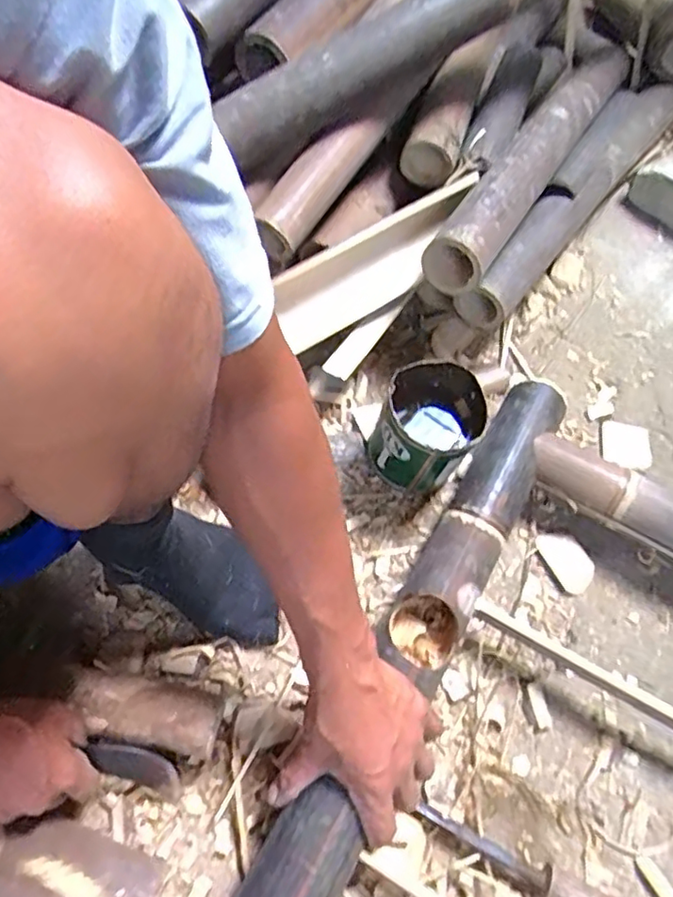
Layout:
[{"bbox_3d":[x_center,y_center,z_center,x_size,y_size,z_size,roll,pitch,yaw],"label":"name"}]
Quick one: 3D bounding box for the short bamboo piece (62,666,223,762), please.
[{"bbox_3d":[-0.166,0.233,0.531,0.130,0.054,0.049,12,63,2],"label":"short bamboo piece"}]

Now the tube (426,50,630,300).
[{"bbox_3d":[0.255,-0.372,0.751,0.077,0.083,0.525,32,65,12],"label":"tube"}]

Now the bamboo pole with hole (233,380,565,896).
[{"bbox_3d":[-0.146,0.492,0.352,0.067,0.081,1.263,28,64,11],"label":"bamboo pole with hole"}]

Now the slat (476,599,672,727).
[{"bbox_3d":[0.324,0.253,0.527,0.436,0.018,0.015,30,65,11],"label":"slat"}]

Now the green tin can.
[{"bbox_3d":[0.091,-0.014,0.642,0.101,0.131,0.104,2,63,-4],"label":"green tin can"}]

